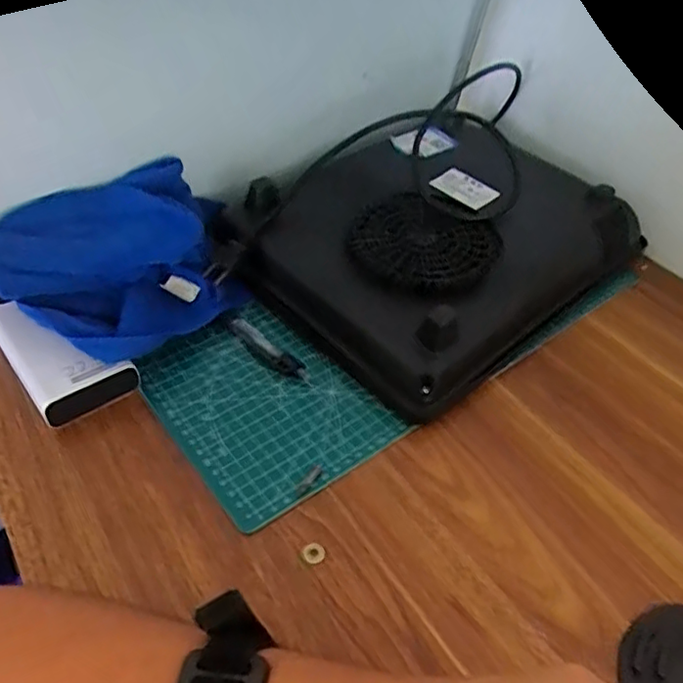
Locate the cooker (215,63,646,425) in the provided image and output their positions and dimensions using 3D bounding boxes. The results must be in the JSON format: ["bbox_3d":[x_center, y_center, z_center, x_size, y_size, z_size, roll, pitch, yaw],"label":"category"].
[{"bbox_3d":[0.098,-0.103,0.536,0.241,0.084,0.333,35,52,26],"label":"cooker"}]

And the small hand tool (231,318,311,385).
[{"bbox_3d":[-0.055,0.007,0.459,0.079,0.005,0.020,32,51,24],"label":"small hand tool"}]

